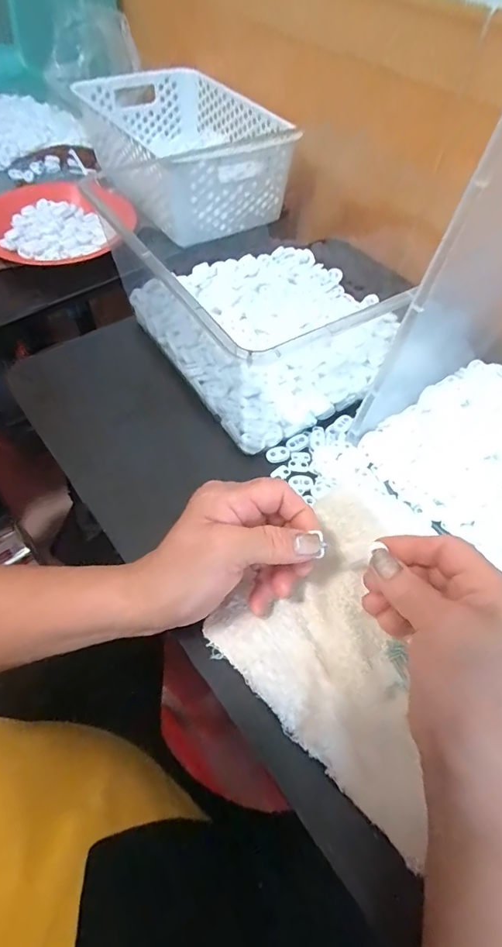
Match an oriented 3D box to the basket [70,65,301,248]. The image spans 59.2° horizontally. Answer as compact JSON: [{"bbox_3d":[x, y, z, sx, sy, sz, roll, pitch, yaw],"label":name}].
[{"bbox_3d":[-0.097,-0.478,0.648,0.224,0.103,0.320,-23,60,-16],"label":"basket"}]

